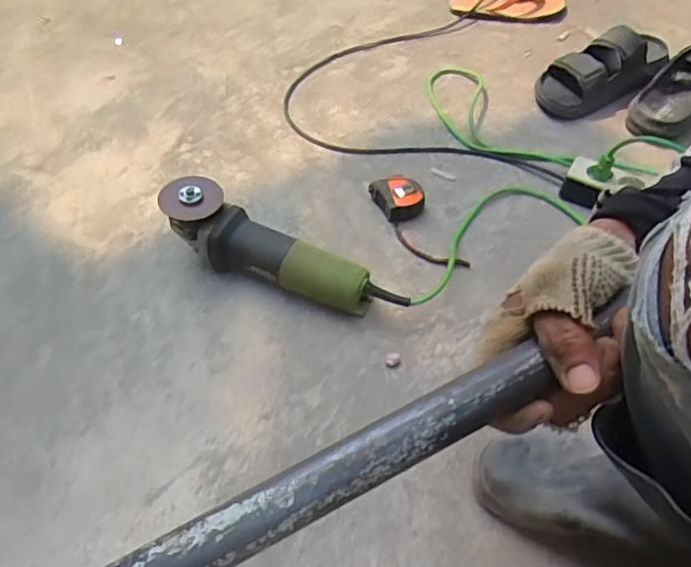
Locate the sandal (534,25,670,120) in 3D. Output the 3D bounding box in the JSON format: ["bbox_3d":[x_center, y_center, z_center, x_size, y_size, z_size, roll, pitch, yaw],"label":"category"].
[{"bbox_3d":[0.430,-0.369,0.943,0.256,0.087,0.115,-28,57,-19],"label":"sandal"}]

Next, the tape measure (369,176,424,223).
[{"bbox_3d":[0.073,-0.121,0.797,0.058,0.031,0.066,-20,55,-14],"label":"tape measure"}]

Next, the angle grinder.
[{"bbox_3d":[-0.075,-0.038,0.693,0.315,0.101,0.071,18,55,14],"label":"angle grinder"}]

